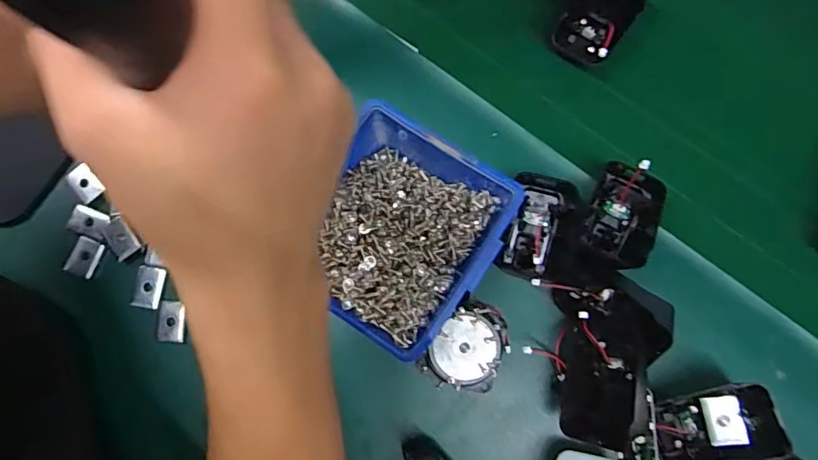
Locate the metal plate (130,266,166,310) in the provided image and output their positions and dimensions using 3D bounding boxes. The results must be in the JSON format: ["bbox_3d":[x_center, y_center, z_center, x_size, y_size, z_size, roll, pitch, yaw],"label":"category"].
[{"bbox_3d":[-0.180,0.039,0.359,0.019,0.004,0.028,8,81,4],"label":"metal plate"}]

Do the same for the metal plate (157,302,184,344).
[{"bbox_3d":[-0.162,0.063,0.354,0.018,0.007,0.026,3,81,3],"label":"metal plate"}]

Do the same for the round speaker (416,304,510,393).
[{"bbox_3d":[0.040,0.075,0.334,0.046,0.032,0.055,31,83,7],"label":"round speaker"}]

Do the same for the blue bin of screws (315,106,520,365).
[{"bbox_3d":[-0.007,0.004,0.333,0.113,0.067,0.124,29,82,7],"label":"blue bin of screws"}]

